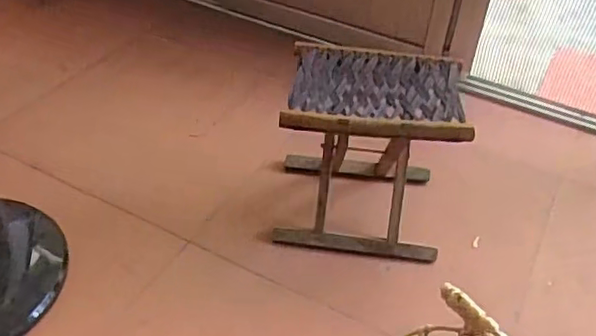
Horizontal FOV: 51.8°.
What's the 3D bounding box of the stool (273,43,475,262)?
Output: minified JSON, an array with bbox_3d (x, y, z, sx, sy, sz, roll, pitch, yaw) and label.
[{"bbox_3d":[0.126,-0.033,1.147,0.293,0.296,0.245,7,42,3],"label":"stool"}]

